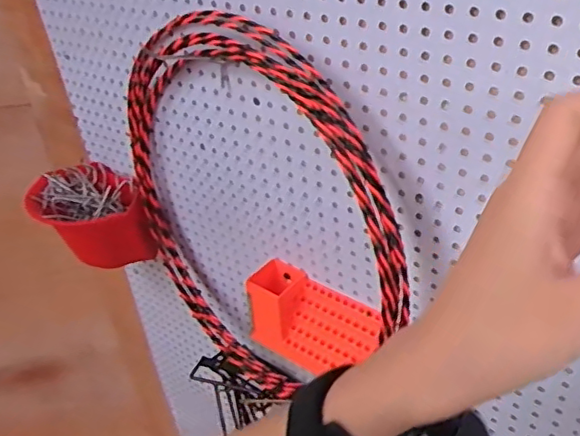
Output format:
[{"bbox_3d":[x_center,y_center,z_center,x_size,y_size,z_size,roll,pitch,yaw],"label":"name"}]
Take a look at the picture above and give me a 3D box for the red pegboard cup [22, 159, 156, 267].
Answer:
[{"bbox_3d":[-0.237,0.007,0.708,0.114,0.101,0.134,-24,38,-23],"label":"red pegboard cup"}]

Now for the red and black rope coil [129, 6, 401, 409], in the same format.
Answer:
[{"bbox_3d":[-0.036,0.009,0.565,0.077,0.378,0.374,-31,41,-30],"label":"red and black rope coil"}]

